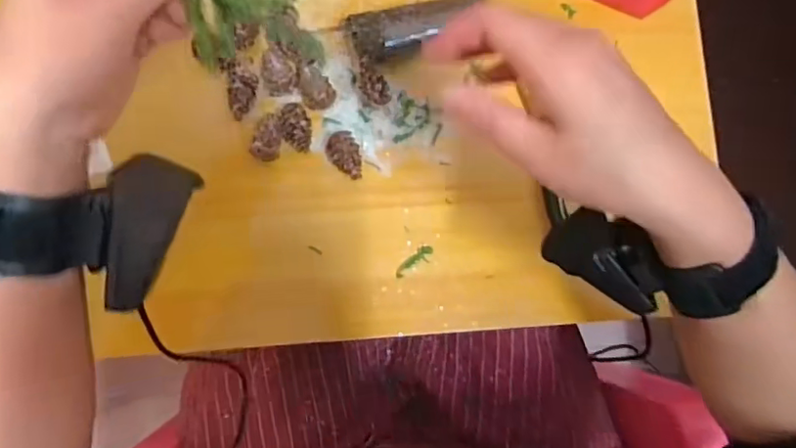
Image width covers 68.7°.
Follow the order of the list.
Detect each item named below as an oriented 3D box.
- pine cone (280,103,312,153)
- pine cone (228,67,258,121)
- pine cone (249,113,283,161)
[{"bbox_3d":[-0.073,-0.070,0.417,0.020,0.022,0.033,-8,84,-6],"label":"pine cone"},{"bbox_3d":[-0.111,-0.092,0.417,0.019,0.016,0.035,1,83,-5],"label":"pine cone"},{"bbox_3d":[-0.092,-0.060,0.414,0.020,0.019,0.033,7,82,-5],"label":"pine cone"}]

